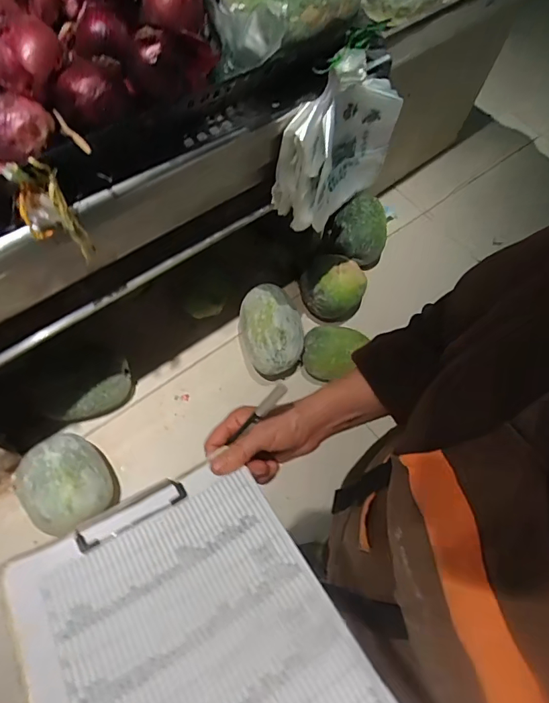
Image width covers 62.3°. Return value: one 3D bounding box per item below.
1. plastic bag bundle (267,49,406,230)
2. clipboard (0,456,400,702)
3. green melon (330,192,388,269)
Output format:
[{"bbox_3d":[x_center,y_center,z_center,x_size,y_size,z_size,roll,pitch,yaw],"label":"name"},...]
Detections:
[{"bbox_3d":[0.137,-0.459,0.984,0.105,0.334,0.284,43,70,16],"label":"plastic bag bundle"},{"bbox_3d":[-0.053,0.232,0.325,0.217,0.030,0.299,-23,51,-25],"label":"clipboard"},{"bbox_3d":[0.316,-0.440,1.672,0.200,0.180,0.245,15,65,4],"label":"green melon"}]

